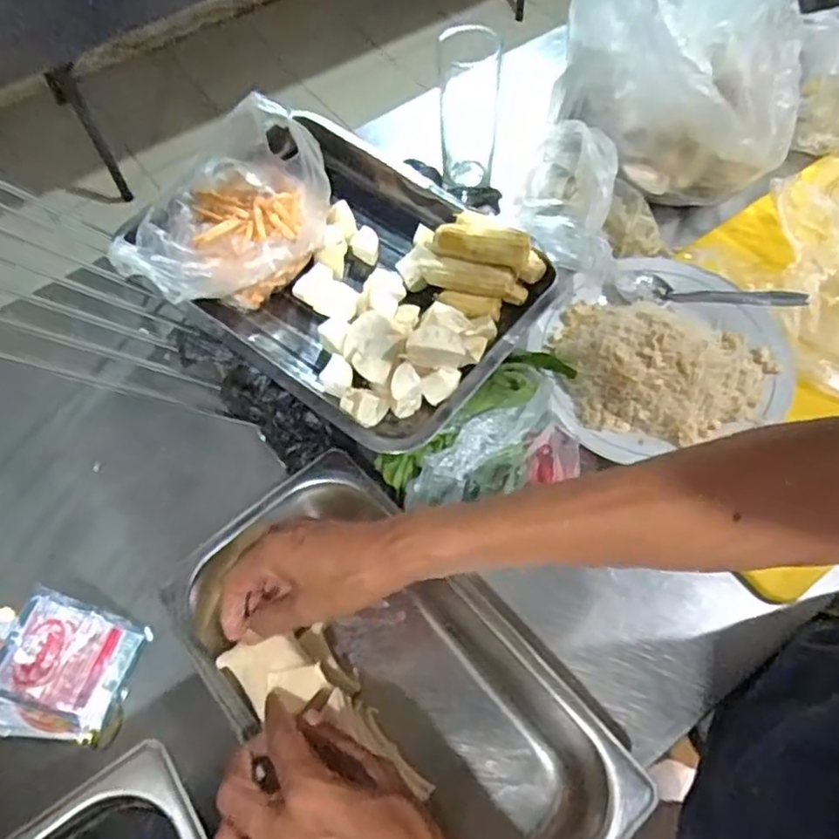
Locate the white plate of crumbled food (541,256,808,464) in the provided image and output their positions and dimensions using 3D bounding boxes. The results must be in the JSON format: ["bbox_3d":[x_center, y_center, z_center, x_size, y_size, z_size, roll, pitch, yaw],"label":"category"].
[{"bbox_3d":[0.223,-0.074,0.582,0.231,0.032,0.182,-14,61,-6],"label":"white plate of crumbled food"}]

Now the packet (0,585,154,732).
[{"bbox_3d":[-0.255,0.174,0.489,0.087,0.004,0.075,31,55,-19],"label":"packet"}]

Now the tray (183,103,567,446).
[{"bbox_3d":[-0.058,-0.132,0.589,0.306,0.049,0.259,32,66,18],"label":"tray"}]

